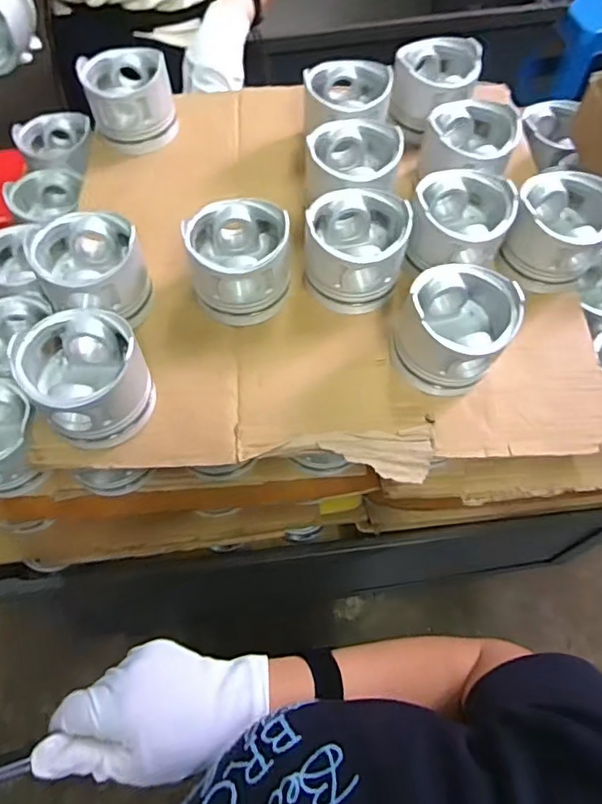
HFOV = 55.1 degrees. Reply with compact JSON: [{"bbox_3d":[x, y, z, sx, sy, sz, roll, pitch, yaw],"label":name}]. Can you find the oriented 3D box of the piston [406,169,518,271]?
[{"bbox_3d":[0.169,-0.192,0.627,0.108,0.074,0.102,0,62,0],"label":"piston"}]

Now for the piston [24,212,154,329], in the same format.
[{"bbox_3d":[-0.214,-0.128,0.606,0.104,0.097,0.101,7,62,4],"label":"piston"}]

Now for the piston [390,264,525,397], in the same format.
[{"bbox_3d":[0.150,-0.073,0.568,0.104,0.084,0.107,0,62,0],"label":"piston"}]

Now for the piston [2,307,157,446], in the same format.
[{"bbox_3d":[-0.198,-0.022,0.540,0.100,0.101,0.105,0,62,0],"label":"piston"}]

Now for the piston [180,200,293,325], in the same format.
[{"bbox_3d":[-0.064,-0.145,0.606,0.101,0.093,0.096,0,62,0],"label":"piston"}]

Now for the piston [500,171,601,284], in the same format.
[{"bbox_3d":[0.280,-0.190,0.626,0.100,0.071,0.109,26,65,13],"label":"piston"}]

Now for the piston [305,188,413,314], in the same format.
[{"bbox_3d":[0.058,-0.160,0.613,0.104,0.087,0.105,8,62,4],"label":"piston"}]

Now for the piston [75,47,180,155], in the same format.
[{"bbox_3d":[-0.221,-0.391,0.749,0.107,0.080,0.098,-19,63,-10],"label":"piston"}]

